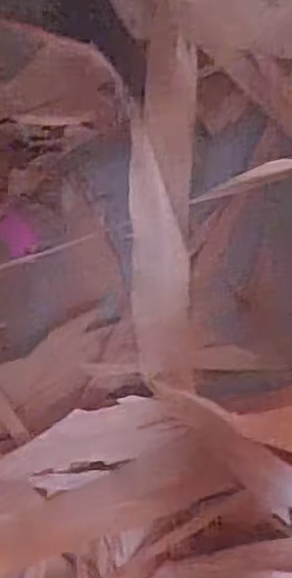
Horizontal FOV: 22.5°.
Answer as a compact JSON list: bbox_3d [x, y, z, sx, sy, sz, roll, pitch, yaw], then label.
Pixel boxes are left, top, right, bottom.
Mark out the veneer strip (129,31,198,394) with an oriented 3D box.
[{"bbox_3d":[0.016,-0.054,0.655,0.056,0.032,0.318,0,119,2],"label":"veneer strip"}]

